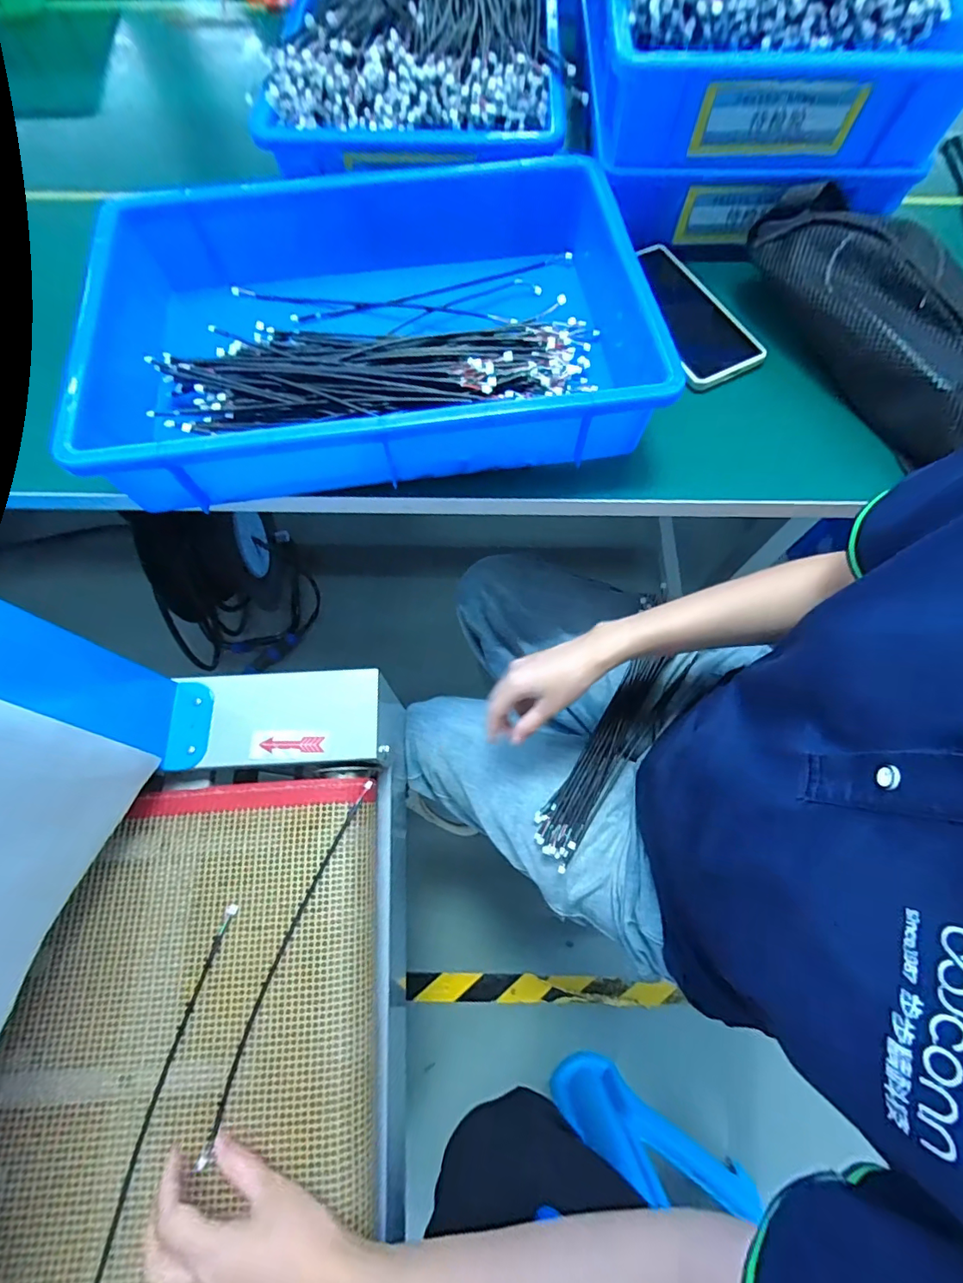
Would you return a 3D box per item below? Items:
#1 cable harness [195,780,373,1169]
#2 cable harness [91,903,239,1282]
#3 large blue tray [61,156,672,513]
[{"bbox_3d":[-0.152,0.241,0.404,0.015,0.008,0.265,20,70,7],"label":"cable harness"},{"bbox_3d":[-0.241,0.345,0.364,0.015,0.012,0.279,12,70,4],"label":"cable harness"},{"bbox_3d":[-0.079,-0.261,0.415,0.410,0.077,0.284,-7,70,-3],"label":"large blue tray"}]

